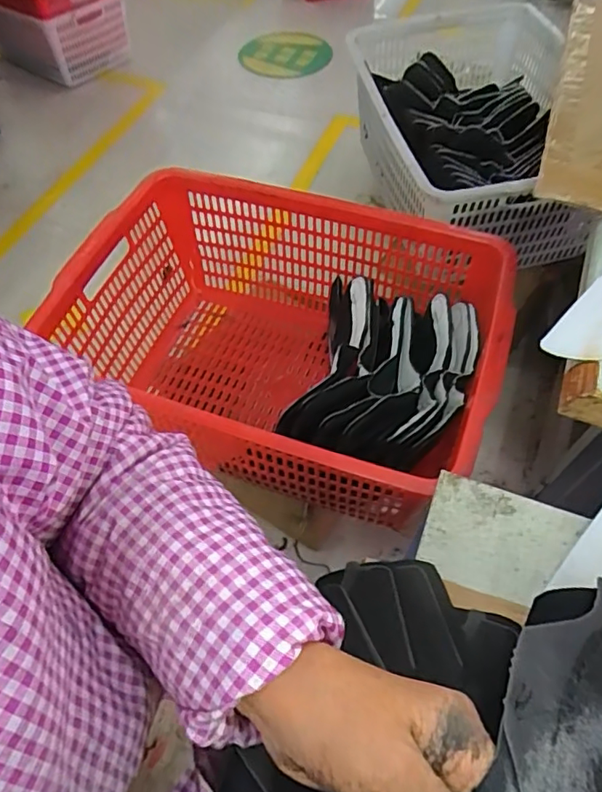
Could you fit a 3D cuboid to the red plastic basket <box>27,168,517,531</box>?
[{"bbox_3d":[-0.037,-0.069,0.794,0.577,0.266,0.392,18,59,13],"label":"red plastic basket"}]

